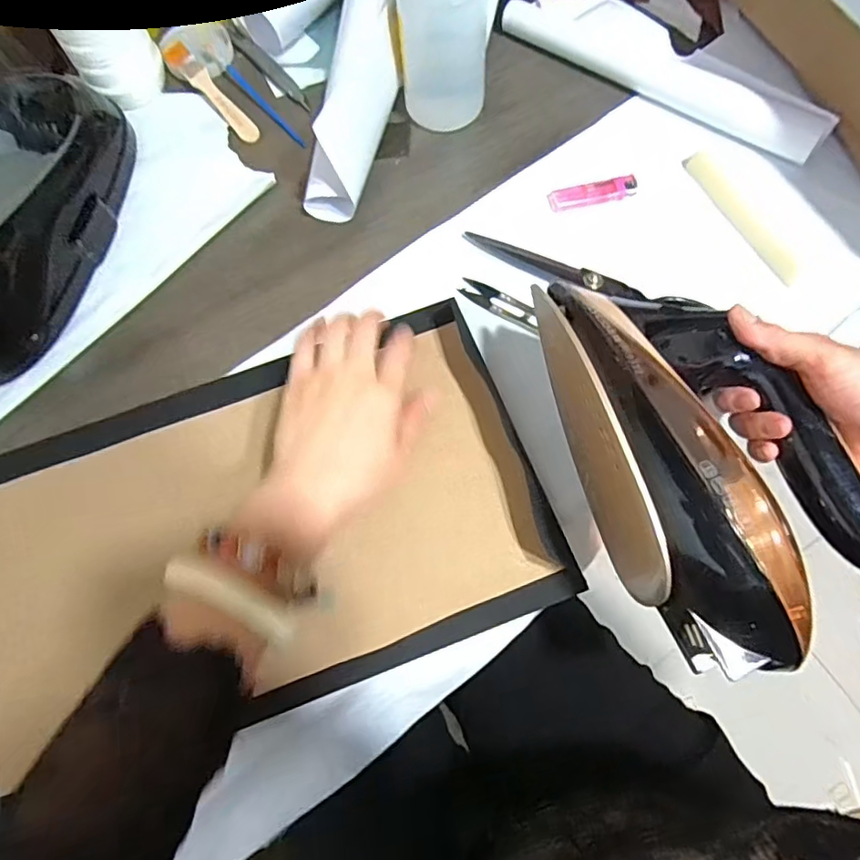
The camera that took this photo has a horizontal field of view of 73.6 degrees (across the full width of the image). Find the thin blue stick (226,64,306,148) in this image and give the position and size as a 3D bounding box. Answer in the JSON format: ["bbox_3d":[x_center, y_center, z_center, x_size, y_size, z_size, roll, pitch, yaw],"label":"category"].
[{"bbox_3d":[-0.163,-0.322,0.569,0.008,0.004,0.132,-38,75,-10],"label":"thin blue stick"}]

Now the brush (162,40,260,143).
[{"bbox_3d":[-0.218,-0.338,0.570,0.024,0.011,0.150,-38,75,-10],"label":"brush"}]

